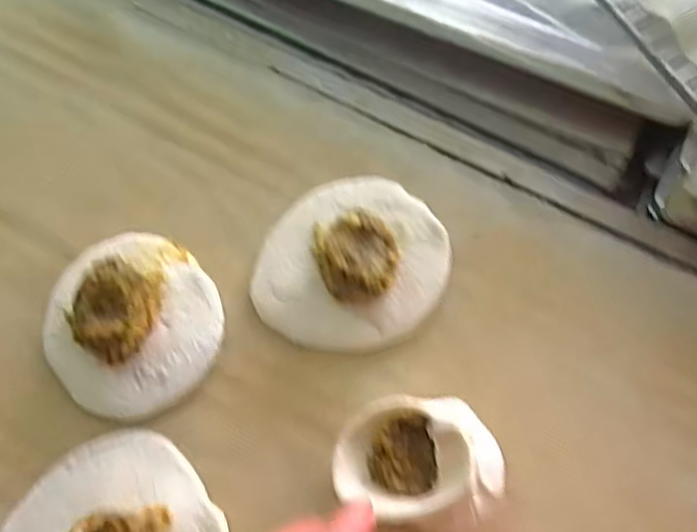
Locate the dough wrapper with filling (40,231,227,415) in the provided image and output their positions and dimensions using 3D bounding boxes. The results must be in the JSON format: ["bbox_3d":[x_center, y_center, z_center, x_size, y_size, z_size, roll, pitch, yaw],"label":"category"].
[{"bbox_3d":[-0.109,0.023,0.330,0.083,0.032,0.091,0,71,0],"label":"dough wrapper with filling"}]

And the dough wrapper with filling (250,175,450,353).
[{"bbox_3d":[0.003,-0.007,0.339,0.090,0.032,0.094,0,71,0],"label":"dough wrapper with filling"}]

